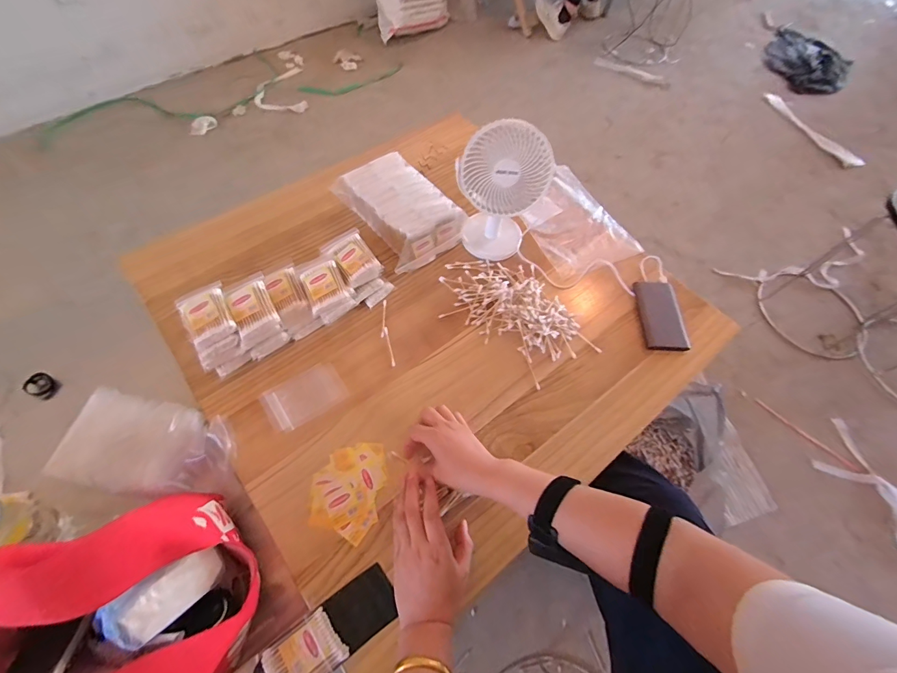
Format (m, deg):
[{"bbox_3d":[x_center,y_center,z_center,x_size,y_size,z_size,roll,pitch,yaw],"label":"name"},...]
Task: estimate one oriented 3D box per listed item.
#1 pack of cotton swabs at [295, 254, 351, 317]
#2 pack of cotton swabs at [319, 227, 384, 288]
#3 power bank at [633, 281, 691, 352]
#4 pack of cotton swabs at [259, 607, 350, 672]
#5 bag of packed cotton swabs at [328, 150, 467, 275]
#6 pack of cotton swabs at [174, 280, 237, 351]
[{"bbox_3d":[-0.191,-0.083,0.599,0.058,0.029,0.094,-22,64,-16],"label":"pack of cotton swabs"},{"bbox_3d":[-0.153,-0.125,0.628,0.063,0.026,0.100,-31,67,-20],"label":"pack of cotton swabs"},{"bbox_3d":[0.371,-0.039,0.694,0.076,0.015,0.139,1,60,-4],"label":"power bank"},{"bbox_3d":[-0.162,0.360,0.445,0.079,0.010,0.060,-32,67,-20],"label":"pack of cotton swabs"},{"bbox_3d":[-0.090,-0.236,0.741,0.158,0.081,0.216,-34,68,-21],"label":"bag of packed cotton swabs"},{"bbox_3d":[-0.339,-0.033,0.553,0.060,0.025,0.093,-26,65,-18],"label":"pack of cotton swabs"}]

